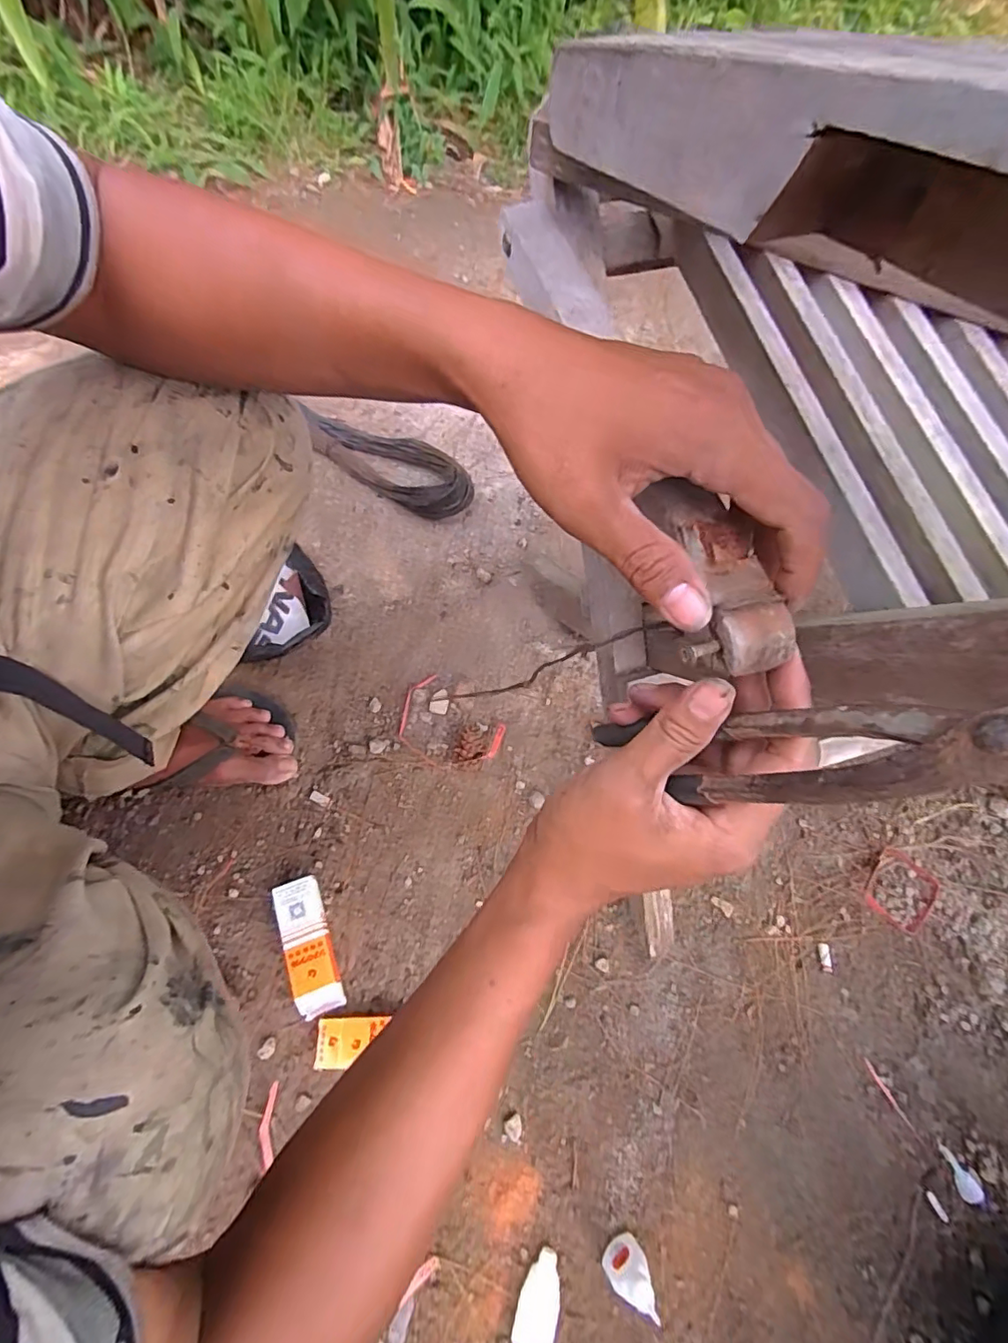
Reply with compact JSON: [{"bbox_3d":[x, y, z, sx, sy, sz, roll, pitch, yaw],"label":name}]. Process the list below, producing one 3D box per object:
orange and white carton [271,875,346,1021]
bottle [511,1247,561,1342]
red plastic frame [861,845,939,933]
[{"bbox_3d":[-0.189,0.266,0.532,0.042,0.028,0.122,-21,69,-12],"label":"orange and white carton"},{"bbox_3d":[0.029,0.500,0.432,0.033,0.019,0.061,19,66,6],"label":"bottle"},{"bbox_3d":[0.427,0.235,0.586,0.066,0.004,0.075,37,69,13],"label":"red plastic frame"}]

